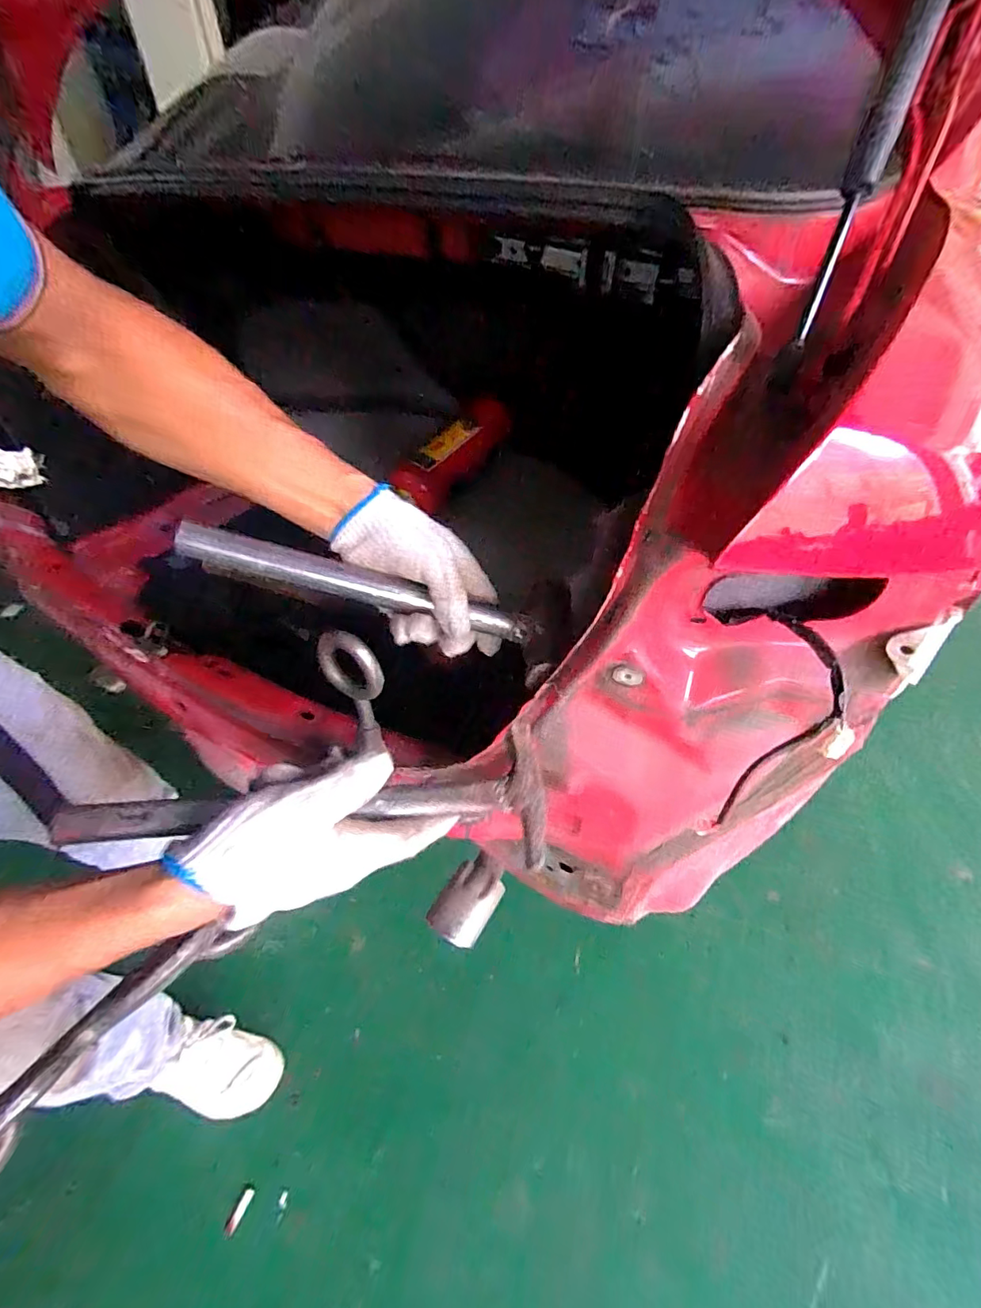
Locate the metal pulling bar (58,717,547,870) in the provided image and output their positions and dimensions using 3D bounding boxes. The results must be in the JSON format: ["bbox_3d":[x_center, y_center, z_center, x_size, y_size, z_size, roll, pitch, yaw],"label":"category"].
[{"bbox_3d":[-0.111,0.096,0.330,0.293,0.021,0.092,0,48,-10],"label":"metal pulling bar"}]

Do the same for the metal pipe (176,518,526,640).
[{"bbox_3d":[-0.099,-0.054,0.412,0.273,0.023,0.020,14,47,-12],"label":"metal pipe"}]

